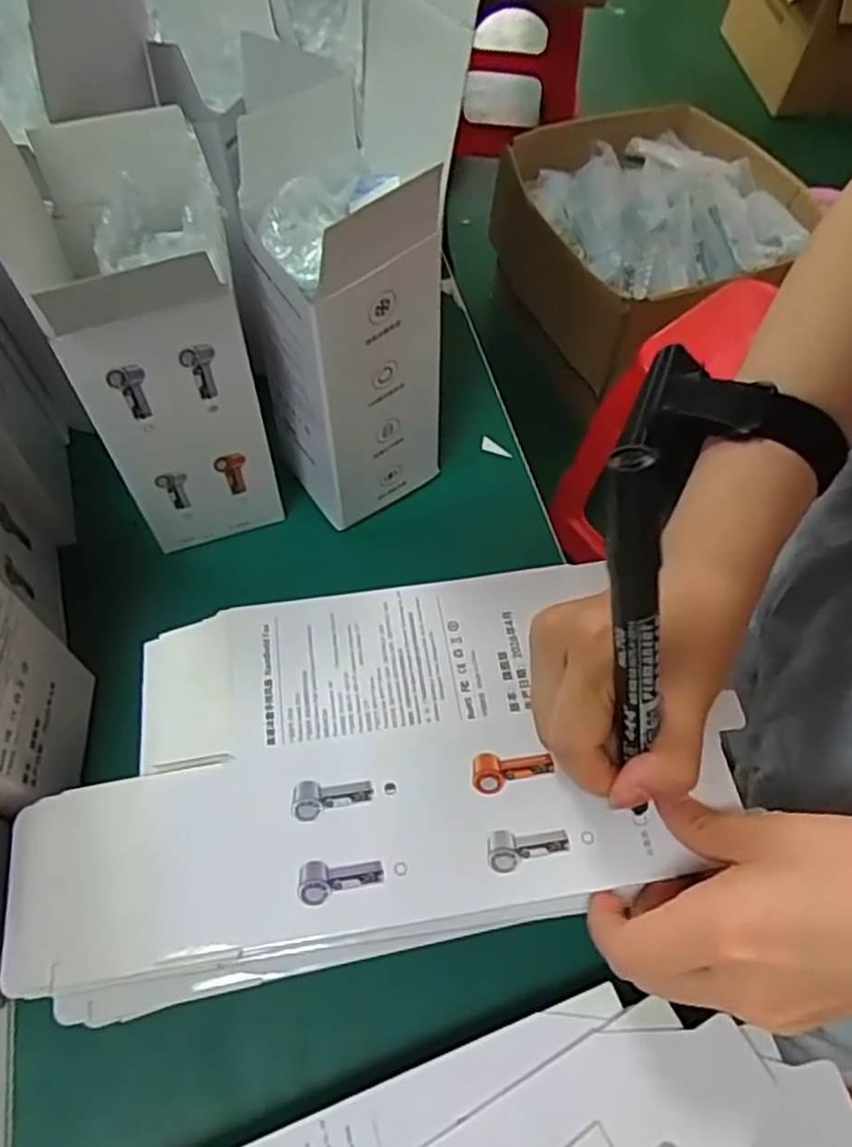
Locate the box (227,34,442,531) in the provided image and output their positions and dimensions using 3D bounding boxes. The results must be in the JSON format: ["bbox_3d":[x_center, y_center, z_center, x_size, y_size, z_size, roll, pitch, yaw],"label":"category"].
[{"bbox_3d":[-0.041,-0.118,0.362,0.074,0.180,0.081,-34,67,-20],"label":"box"}]

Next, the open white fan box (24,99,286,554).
[{"bbox_3d":[-0.117,-0.094,0.345,0.067,0.185,0.089,-11,61,-9],"label":"open white fan box"}]

